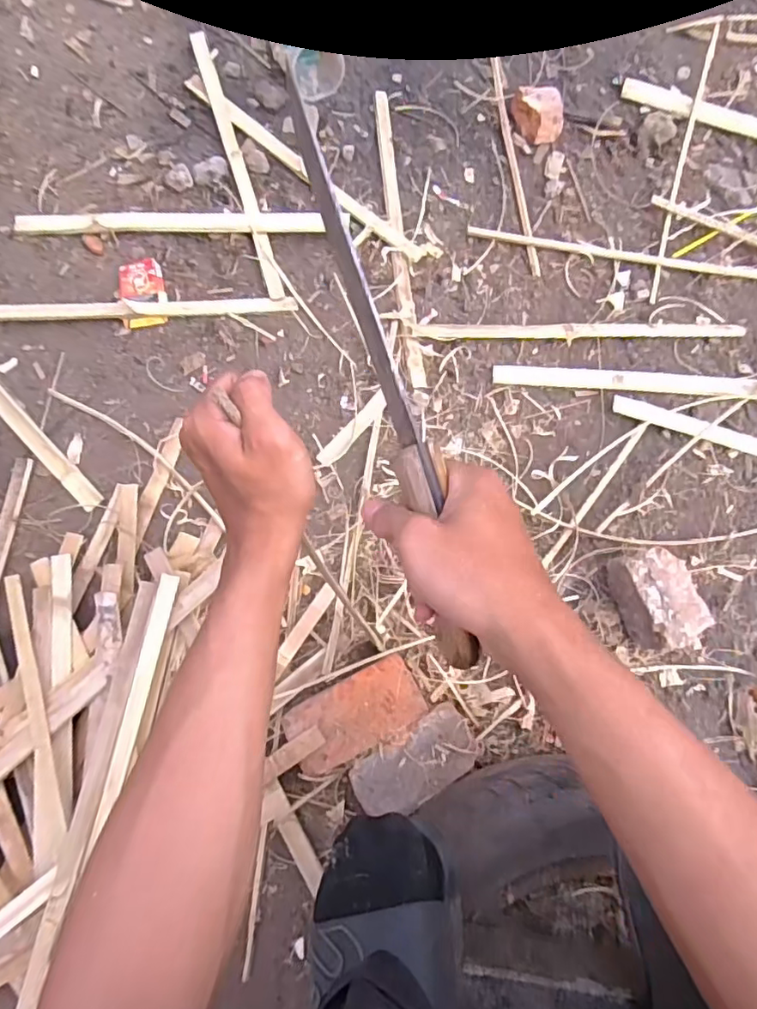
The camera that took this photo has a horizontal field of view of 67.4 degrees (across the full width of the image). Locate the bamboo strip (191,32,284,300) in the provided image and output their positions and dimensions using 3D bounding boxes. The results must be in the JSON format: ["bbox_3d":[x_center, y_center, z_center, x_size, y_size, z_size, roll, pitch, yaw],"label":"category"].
[{"bbox_3d":[-0.235,-0.568,0.929,0.024,0.013,0.534,-17,76,-4],"label":"bamboo strip"}]

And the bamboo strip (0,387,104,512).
[{"bbox_3d":[-0.593,-0.189,0.842,0.547,0.022,0.033,44,80,11],"label":"bamboo strip"}]

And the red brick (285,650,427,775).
[{"bbox_3d":[-0.028,0.266,0.724,0.171,0.039,0.092,-27,78,-7],"label":"red brick"}]

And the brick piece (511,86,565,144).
[{"bbox_3d":[0.263,-0.645,0.939,0.088,0.045,0.081,13,77,3],"label":"brick piece"}]

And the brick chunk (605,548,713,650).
[{"bbox_3d":[0.367,0.128,0.737,0.084,0.088,0.145,-21,77,-5],"label":"brick chunk"}]

